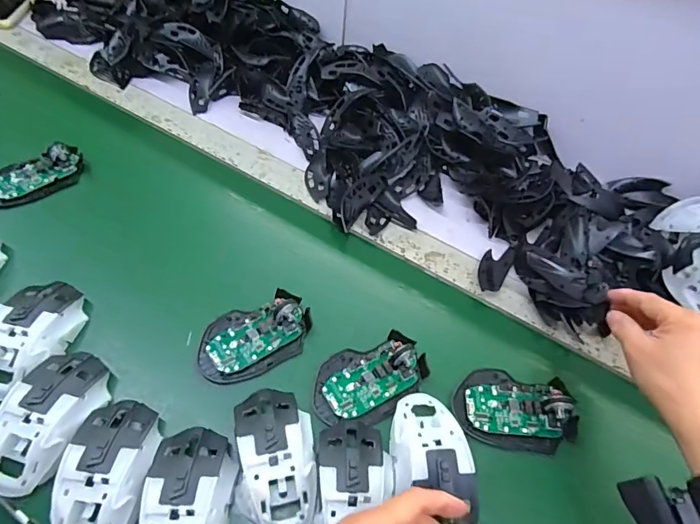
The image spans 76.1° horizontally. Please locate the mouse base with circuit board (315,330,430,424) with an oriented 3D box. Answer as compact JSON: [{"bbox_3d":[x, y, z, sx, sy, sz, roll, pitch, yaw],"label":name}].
[{"bbox_3d":[0.019,0.110,0.434,0.116,0.019,0.073,-25,58,-22],"label":"mouse base with circuit board"}]

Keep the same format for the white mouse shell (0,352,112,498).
[{"bbox_3d":[-0.257,0.132,0.382,0.073,0.035,0.119,7,52,0],"label":"white mouse shell"}]

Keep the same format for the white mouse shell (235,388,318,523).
[{"bbox_3d":[-0.061,0.162,0.374,0.064,0.034,0.119,-7,54,-11],"label":"white mouse shell"}]

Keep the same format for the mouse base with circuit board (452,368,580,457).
[{"bbox_3d":[0.160,0.137,0.427,0.113,0.024,0.073,13,53,6],"label":"mouse base with circuit board"}]

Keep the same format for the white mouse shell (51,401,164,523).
[{"bbox_3d":[-0.193,0.172,0.359,0.066,0.039,0.118,2,52,-5],"label":"white mouse shell"}]

